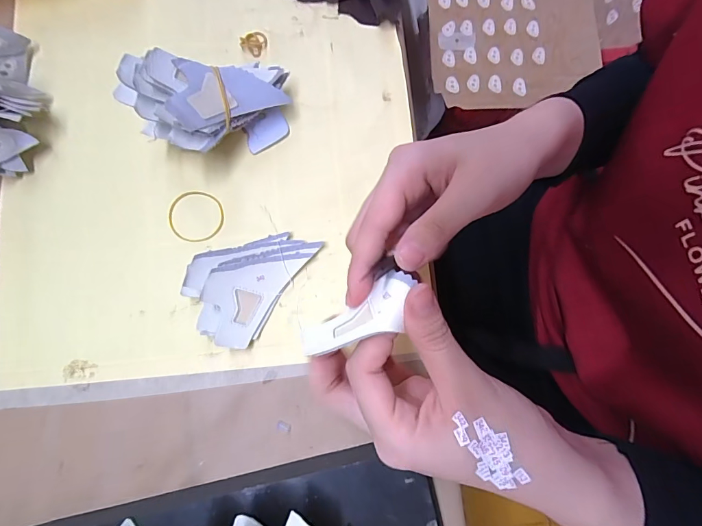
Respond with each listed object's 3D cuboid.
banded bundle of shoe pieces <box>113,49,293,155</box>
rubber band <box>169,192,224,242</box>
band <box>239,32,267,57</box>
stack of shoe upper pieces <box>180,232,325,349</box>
[{"bbox_3d":[-0.100,-0.112,0.280,0.110,0.058,0.062,-11,77,-3],"label":"banded bundle of shoe pieces"},{"bbox_3d":[-0.117,-0.035,0.295,0.040,0.004,0.039,0,77,-1],"label":"rubber band"},{"bbox_3d":[-0.079,-0.181,0.321,0.016,0.007,0.021,29,78,6],"label":"band"},{"bbox_3d":[-0.076,0.010,0.280,0.065,0.011,0.092,35,76,-9],"label":"stack of shoe upper pieces"}]

